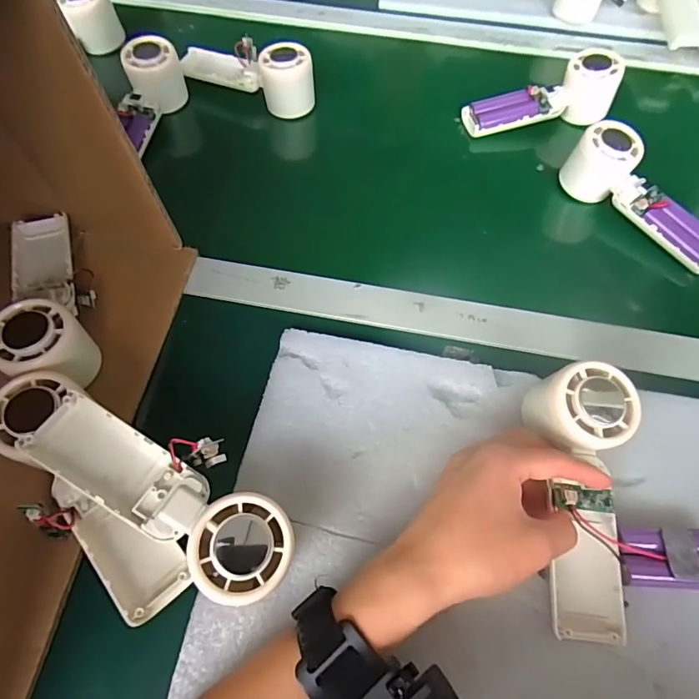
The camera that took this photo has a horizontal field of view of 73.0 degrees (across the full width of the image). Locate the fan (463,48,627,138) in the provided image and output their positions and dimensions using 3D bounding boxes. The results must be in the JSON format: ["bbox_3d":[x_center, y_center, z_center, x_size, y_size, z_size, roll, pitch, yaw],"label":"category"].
[{"bbox_3d":[0.207,-0.273,0.519,0.160,0.055,0.047,-14,62,5],"label":"fan"}]

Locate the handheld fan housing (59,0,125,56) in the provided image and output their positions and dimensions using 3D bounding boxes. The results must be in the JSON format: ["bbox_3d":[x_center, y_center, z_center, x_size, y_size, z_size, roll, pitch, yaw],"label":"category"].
[{"bbox_3d":[-0.308,-0.397,0.572,0.053,0.062,0.048,-20,63,-12],"label":"handheld fan housing"}]

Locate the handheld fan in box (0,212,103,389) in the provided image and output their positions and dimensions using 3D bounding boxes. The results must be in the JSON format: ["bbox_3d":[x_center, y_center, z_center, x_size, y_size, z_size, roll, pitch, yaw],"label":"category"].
[{"bbox_3d":[-0.232,-0.049,0.368,0.058,0.060,0.178,-16,63,-10],"label":"handheld fan in box"}]

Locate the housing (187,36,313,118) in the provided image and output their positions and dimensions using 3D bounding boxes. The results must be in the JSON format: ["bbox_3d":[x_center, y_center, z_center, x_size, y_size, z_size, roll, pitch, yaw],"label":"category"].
[{"bbox_3d":[-0.114,-0.317,0.527,0.154,0.053,0.061,29,65,14],"label":"housing"}]

